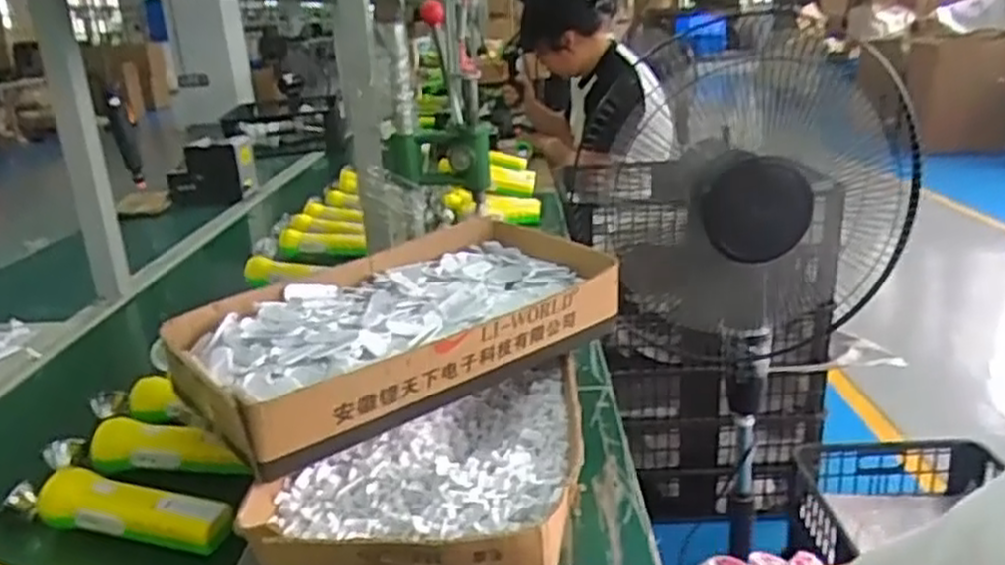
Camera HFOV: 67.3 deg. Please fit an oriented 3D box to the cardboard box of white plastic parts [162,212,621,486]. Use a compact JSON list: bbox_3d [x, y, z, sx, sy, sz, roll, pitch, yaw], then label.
[{"bbox_3d":[-0.099,0.043,0.777,0.434,0.089,0.257,-19,24,-37],"label":"cardboard box of white plastic parts"}]

